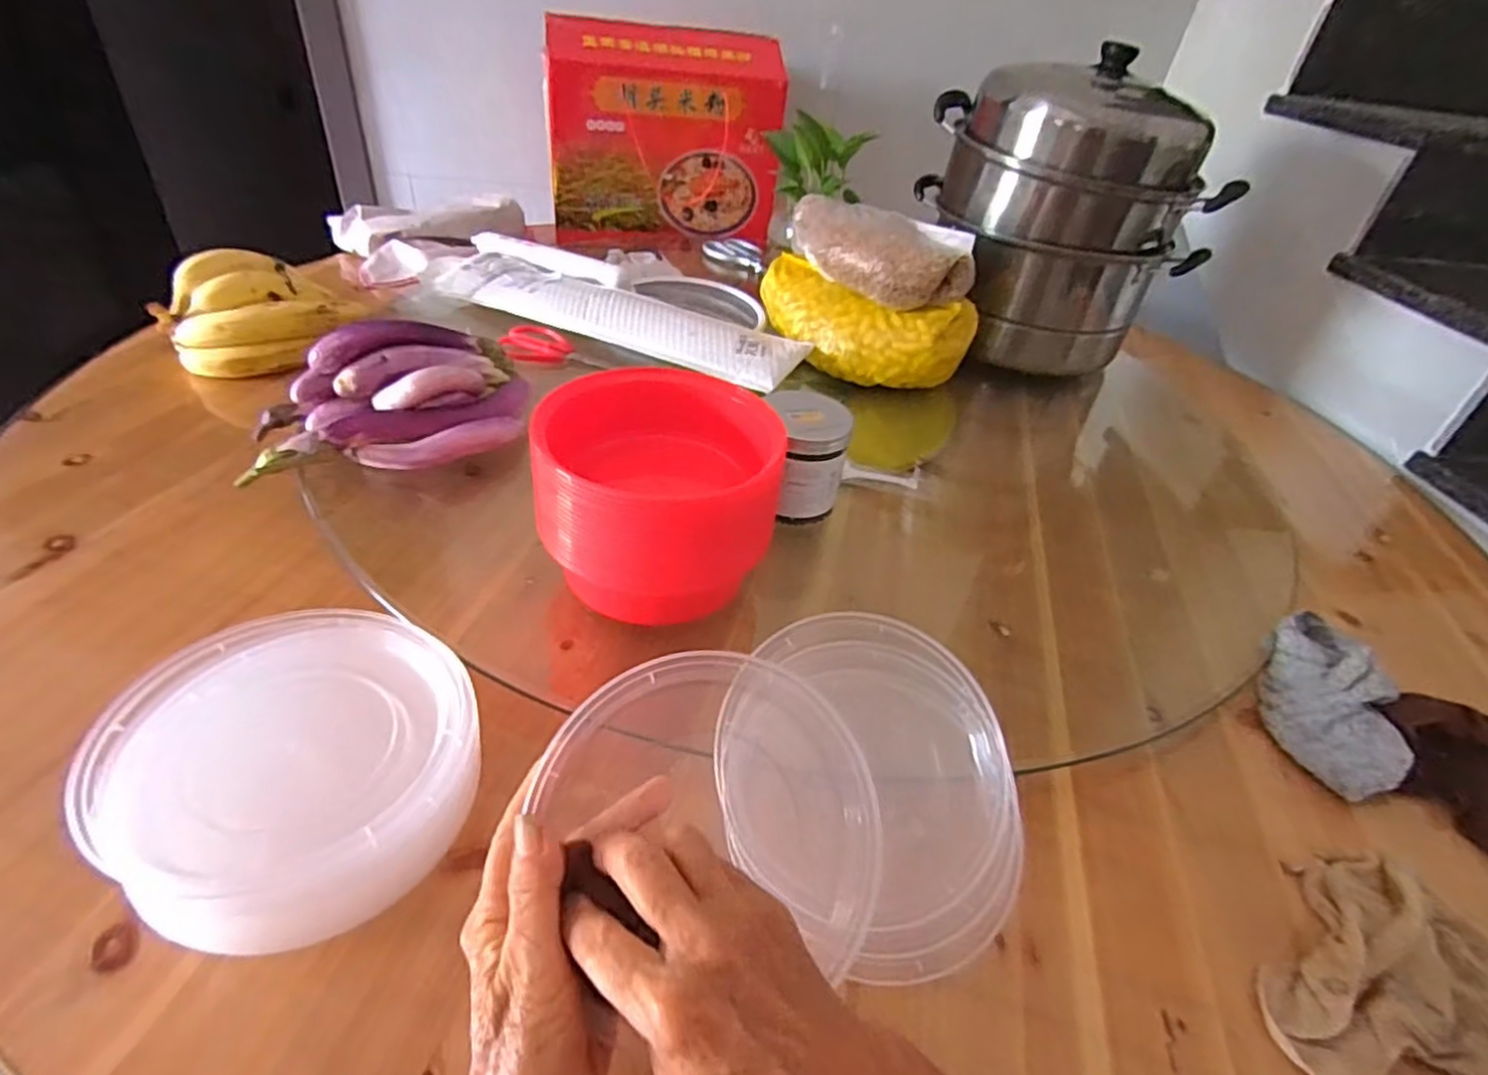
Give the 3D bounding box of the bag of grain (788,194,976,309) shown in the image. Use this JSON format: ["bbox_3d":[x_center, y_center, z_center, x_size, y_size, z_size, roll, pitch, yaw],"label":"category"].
[{"bbox_3d":[0.139,-0.334,0.819,0.101,0.071,0.259,-28,50,-37],"label":"bag of grain"}]

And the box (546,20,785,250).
[{"bbox_3d":[-0.128,-0.652,1.177,0.376,0.317,0.083,-4,36,-12],"label":"box"}]

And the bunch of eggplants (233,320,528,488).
[{"bbox_3d":[-0.322,-0.125,0.654,0.231,0.112,0.155,-9,41,-21],"label":"bunch of eggplants"}]

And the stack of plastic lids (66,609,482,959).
[{"bbox_3d":[-0.245,0.128,0.398,0.181,0.066,0.169,27,42,23],"label":"stack of plastic lids"}]

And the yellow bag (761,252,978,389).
[{"bbox_3d":[0.130,-0.251,0.845,0.264,0.088,0.116,23,40,18],"label":"yellow bag"}]

